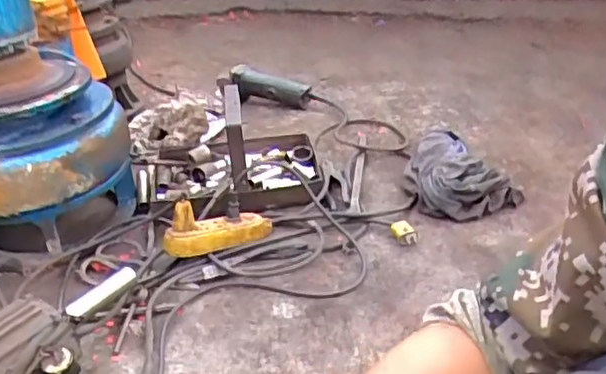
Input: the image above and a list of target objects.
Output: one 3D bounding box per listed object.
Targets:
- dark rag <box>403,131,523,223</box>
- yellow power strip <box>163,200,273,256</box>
[{"bbox_3d":[0.269,-0.024,1.210,0.170,0.064,0.274,-9,31,-8],"label":"dark rag"},{"bbox_3d":[-0.135,0.062,1.062,0.183,0.081,0.050,-4,27,-28],"label":"yellow power strip"}]

